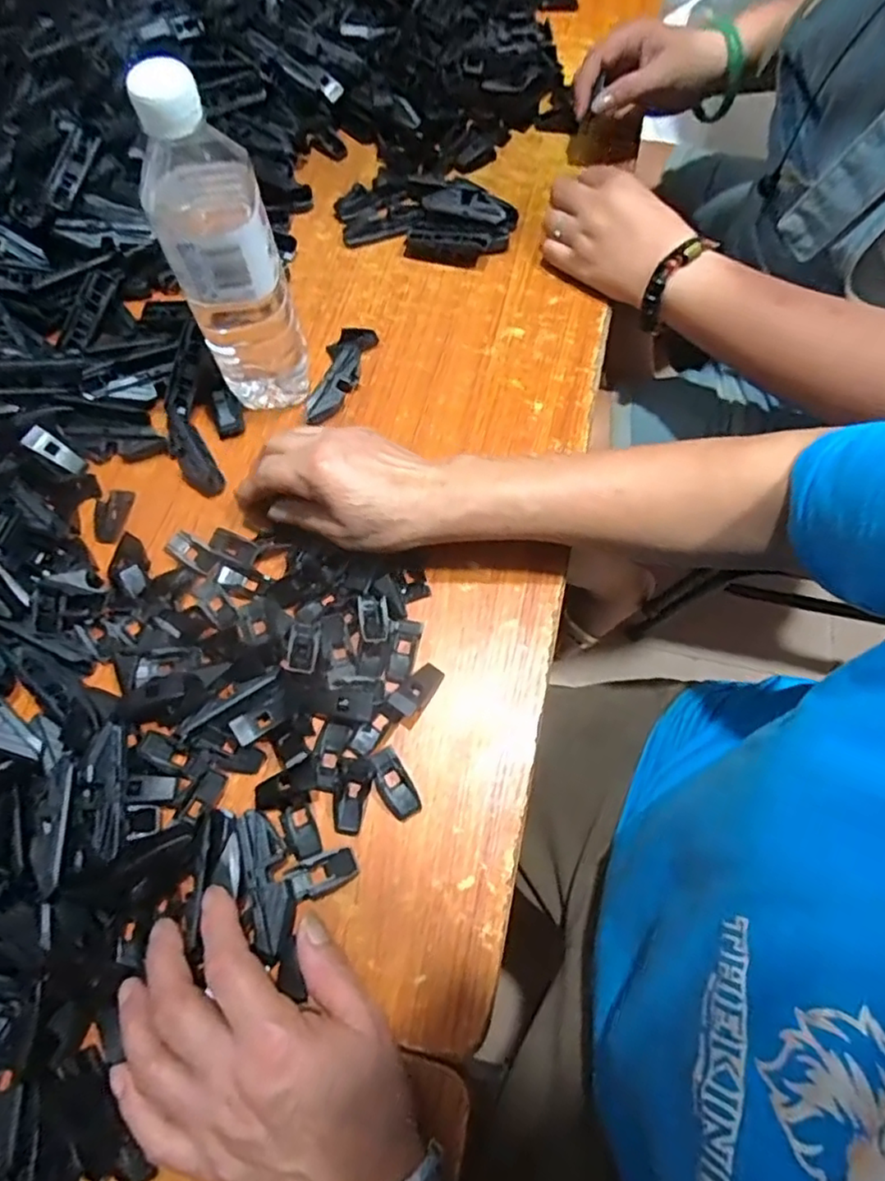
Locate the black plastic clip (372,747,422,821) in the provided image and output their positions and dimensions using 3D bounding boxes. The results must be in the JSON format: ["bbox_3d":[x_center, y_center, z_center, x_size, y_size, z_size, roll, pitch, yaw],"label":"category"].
[{"bbox_3d":[-0.029,0.115,0.371,0.019,0.004,0.042,-29,70,-13],"label":"black plastic clip"}]

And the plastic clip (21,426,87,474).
[{"bbox_3d":[-0.285,-0.103,0.458,0.044,0.004,0.017,35,69,-9],"label":"plastic clip"}]

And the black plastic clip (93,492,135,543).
[{"bbox_3d":[-0.239,-0.054,0.450,0.024,0.004,0.041,8,66,2],"label":"black plastic clip"}]

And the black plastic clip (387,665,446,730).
[{"bbox_3d":[-0.017,0.062,0.388,0.018,0.012,0.040,30,69,12],"label":"black plastic clip"}]

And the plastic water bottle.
[{"bbox_3d":[-0.137,-0.204,0.402,0.066,0.212,0.053,-13,67,-7],"label":"plastic water bottle"}]

